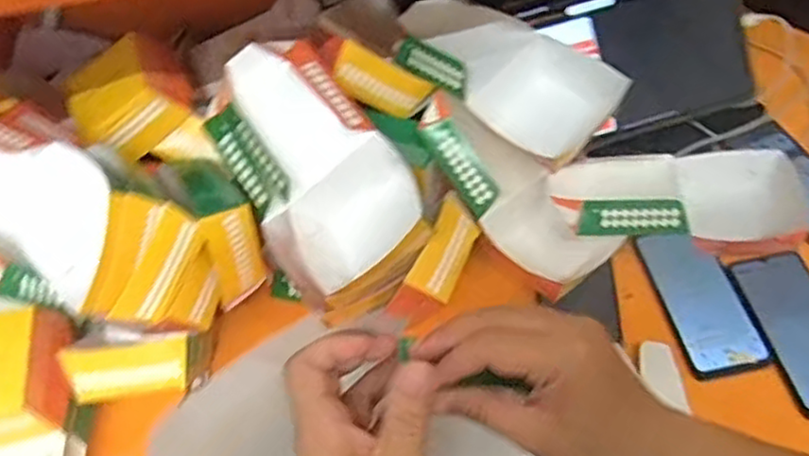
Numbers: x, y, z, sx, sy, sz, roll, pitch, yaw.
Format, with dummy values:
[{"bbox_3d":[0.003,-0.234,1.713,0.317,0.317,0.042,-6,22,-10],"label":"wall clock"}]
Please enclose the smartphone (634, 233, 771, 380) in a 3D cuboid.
[{"bbox_3d":[0.290,0.070,0.691,0.073,0.013,0.154,-11,53,-3],"label":"smartphone"}]

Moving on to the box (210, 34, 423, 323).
[{"bbox_3d":[-0.091,-0.056,0.631,0.143,0.053,0.224,-40,92,8],"label":"box"}]

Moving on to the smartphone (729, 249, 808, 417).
[{"bbox_3d":[0.376,0.093,0.663,0.077,0.012,0.162,-10,53,-2],"label":"smartphone"}]

